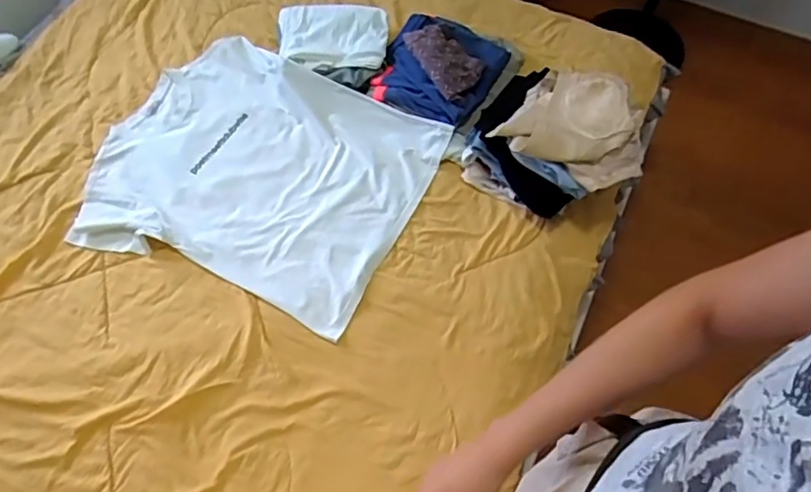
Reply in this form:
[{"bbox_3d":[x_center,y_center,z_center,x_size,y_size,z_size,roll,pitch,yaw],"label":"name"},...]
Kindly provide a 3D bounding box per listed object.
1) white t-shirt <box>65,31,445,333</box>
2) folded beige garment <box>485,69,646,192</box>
[{"bbox_3d":[-0.317,-0.156,1.182,0.662,0.037,0.561,26,66,9],"label":"white t-shirt"},{"bbox_3d":[0.344,-0.234,1.102,0.269,0.097,0.216,33,67,16],"label":"folded beige garment"}]

